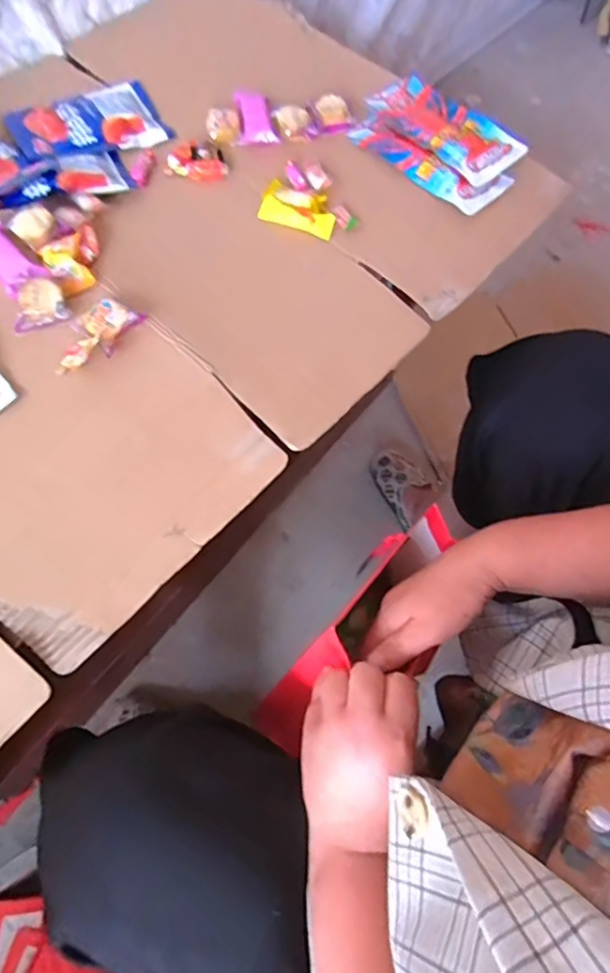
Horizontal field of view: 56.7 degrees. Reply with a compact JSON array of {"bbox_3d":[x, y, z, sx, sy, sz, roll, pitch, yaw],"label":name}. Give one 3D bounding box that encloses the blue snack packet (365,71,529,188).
[{"bbox_3d":[0.171,-0.450,0.705,0.093,0.025,0.202,-38,72,-17],"label":"blue snack packet"}]

